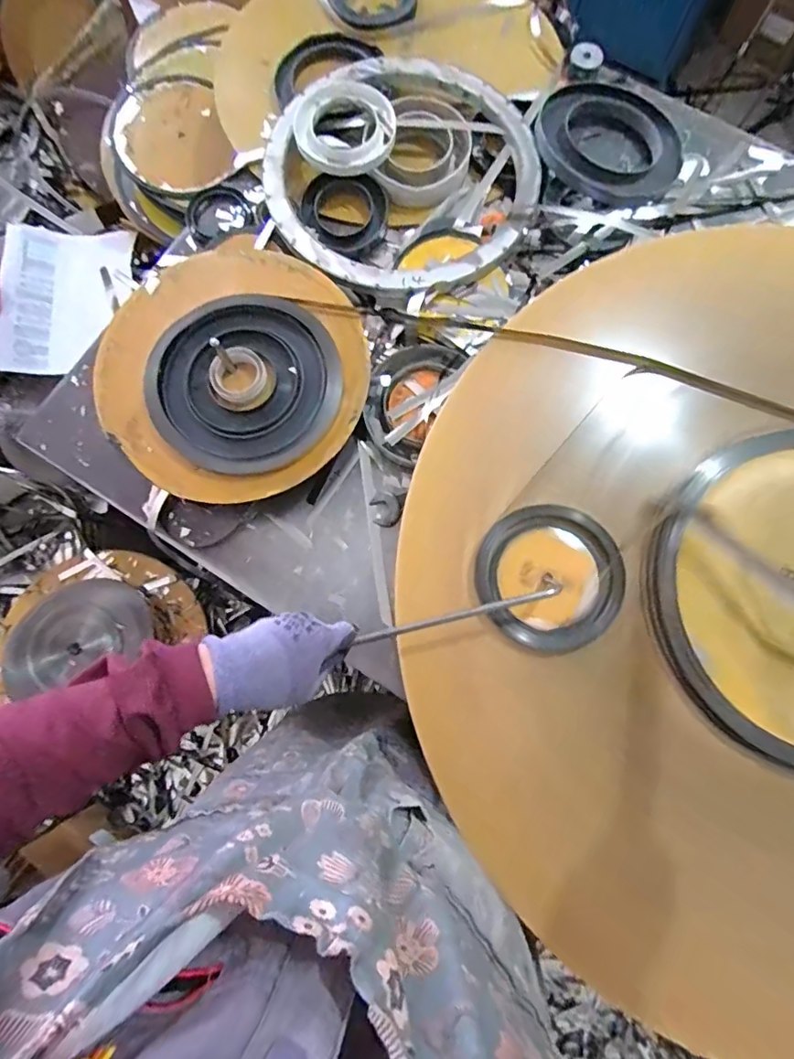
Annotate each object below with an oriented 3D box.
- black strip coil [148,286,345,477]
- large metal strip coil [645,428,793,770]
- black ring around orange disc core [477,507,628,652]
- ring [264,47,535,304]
[{"bbox_3d":[-0.164,-0.163,0.552,0.194,0.015,0.202,0,79,1],"label":"black strip coil"},{"bbox_3d":[0.410,0.054,0.494,0.328,0.036,0.310,0,79,1],"label":"large metal strip coil"},{"bbox_3d":[0.151,0.045,0.507,0.140,0.009,0.143,0,79,1],"label":"black ring around orange disc core"},{"bbox_3d":[0.005,-0.443,0.641,0.333,0.048,0.338,0,79,1],"label":"ring"}]

